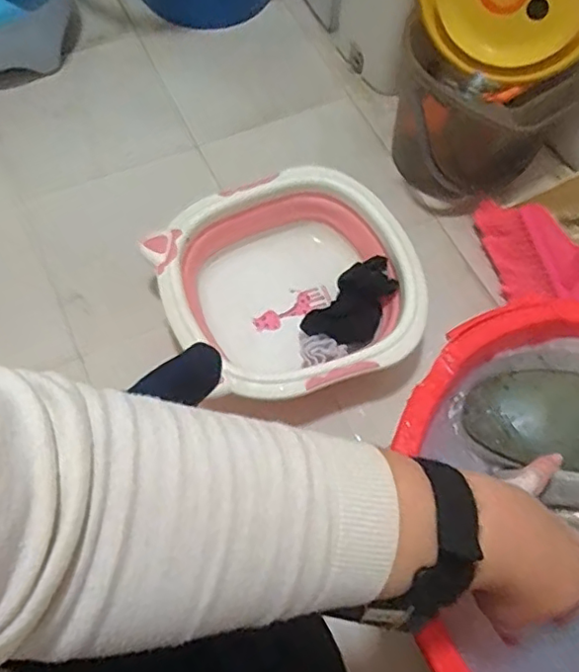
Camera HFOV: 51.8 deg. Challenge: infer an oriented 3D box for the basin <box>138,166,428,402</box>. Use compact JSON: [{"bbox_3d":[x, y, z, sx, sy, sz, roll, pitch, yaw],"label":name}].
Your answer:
[{"bbox_3d":[0.003,-0.062,0.855,0.338,0.116,0.326,-23,68,-14],"label":"basin"}]

